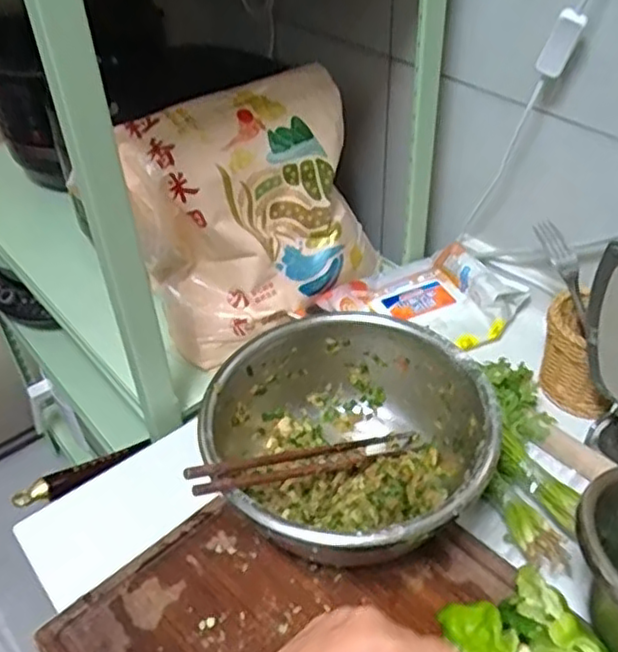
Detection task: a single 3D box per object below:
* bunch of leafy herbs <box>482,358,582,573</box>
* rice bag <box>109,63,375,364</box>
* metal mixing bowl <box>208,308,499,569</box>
[{"bbox_3d":[0.196,0.108,0.627,0.067,0.035,0.234,3,42,6],"label":"bunch of leafy herbs"},{"bbox_3d":[-0.051,-0.127,0.767,0.263,0.237,0.134,-28,47,-26],"label":"rice bag"},{"bbox_3d":[0.035,0.104,0.571,0.215,0.100,0.221,-2,42,1],"label":"metal mixing bowl"}]

